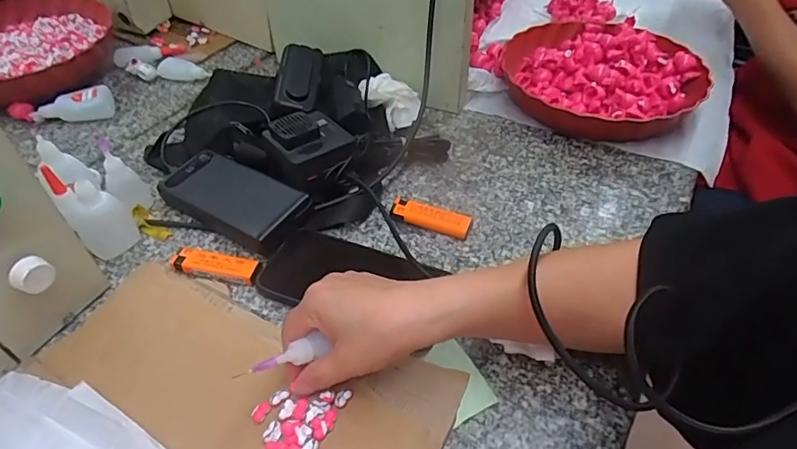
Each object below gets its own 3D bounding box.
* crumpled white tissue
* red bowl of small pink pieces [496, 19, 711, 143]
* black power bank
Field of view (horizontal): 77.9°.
[{"bbox_3d":[-0.008,-0.152,0.591,0.052,0.018,0.078,-42,82,2],"label":"crumpled white tissue"},{"bbox_3d":[0.257,-0.188,0.619,0.227,0.067,0.229,-1,46,1],"label":"red bowl of small pink pieces"},{"bbox_3d":[-0.163,-0.030,0.487,0.151,0.023,0.070,24,51,23],"label":"black power bank"}]

